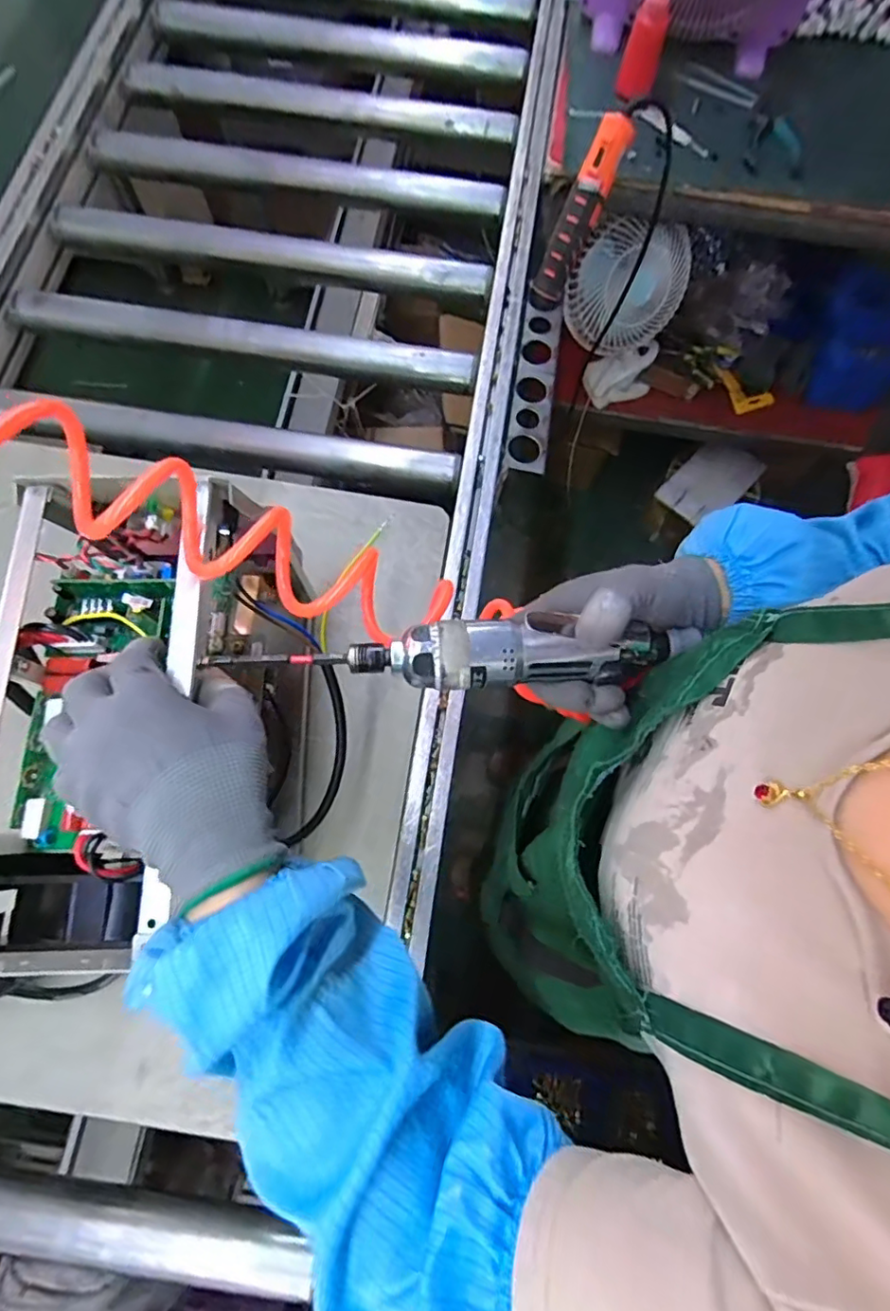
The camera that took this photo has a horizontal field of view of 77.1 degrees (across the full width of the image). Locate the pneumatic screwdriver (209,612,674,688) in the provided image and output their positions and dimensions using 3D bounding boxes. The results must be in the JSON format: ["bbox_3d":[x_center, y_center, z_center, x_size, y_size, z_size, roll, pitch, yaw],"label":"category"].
[{"bbox_3d":[0.000,-0.003,0.322,0.257,0.032,0.039,-1,71,-1],"label":"pneumatic screwdriver"}]

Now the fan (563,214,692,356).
[{"bbox_3d":[0.306,-0.607,0.932,0.209,0.200,0.073,-6,71,-3],"label":"fan"}]

